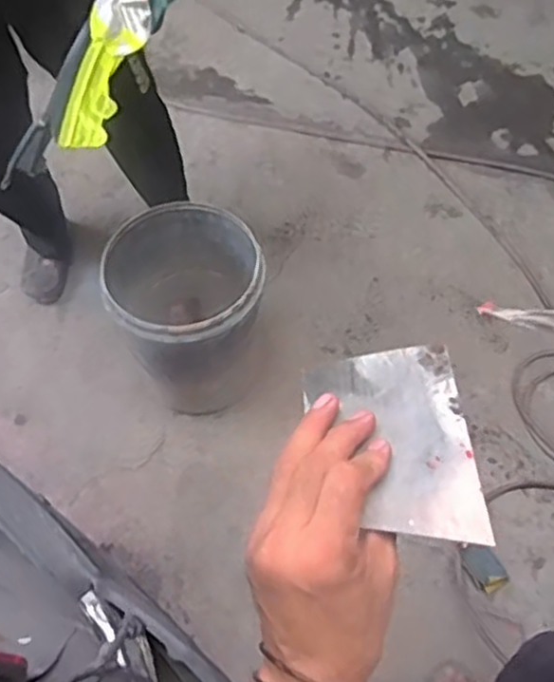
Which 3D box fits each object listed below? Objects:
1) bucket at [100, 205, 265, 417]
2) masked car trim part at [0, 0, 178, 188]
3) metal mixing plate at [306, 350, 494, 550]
[{"bbox_3d":[-0.175,-0.060,1.493,0.290,0.348,0.310,-1,63,1],"label":"bucket"},{"bbox_3d":[-0.130,-0.487,1.027,0.144,0.093,0.704,30,68,16],"label":"masked car trim part"},{"bbox_3d":[0.068,0.058,0.438,0.093,0.004,0.138,-3,47,0],"label":"metal mixing plate"}]

